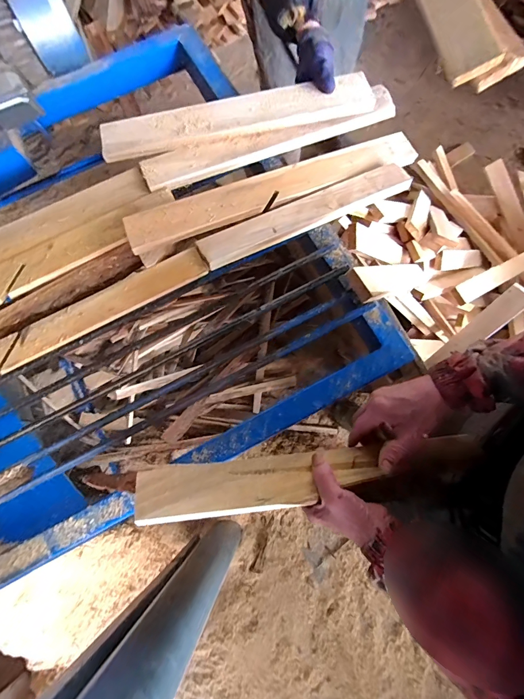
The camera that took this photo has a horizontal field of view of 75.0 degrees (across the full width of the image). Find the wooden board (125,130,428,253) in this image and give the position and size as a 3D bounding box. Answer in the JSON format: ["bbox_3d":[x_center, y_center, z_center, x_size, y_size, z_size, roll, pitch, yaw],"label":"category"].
[{"bbox_3d":[0.031,-0.282,0.596,0.527,0.018,0.077,-23,74,-11],"label":"wooden board"}]

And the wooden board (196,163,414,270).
[{"bbox_3d":[0.078,-0.235,0.578,0.378,0.014,0.063,-26,76,-5],"label":"wooden board"}]

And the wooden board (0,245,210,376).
[{"bbox_3d":[-0.325,-0.041,0.550,0.499,0.021,0.061,-27,76,-5],"label":"wooden board"}]

